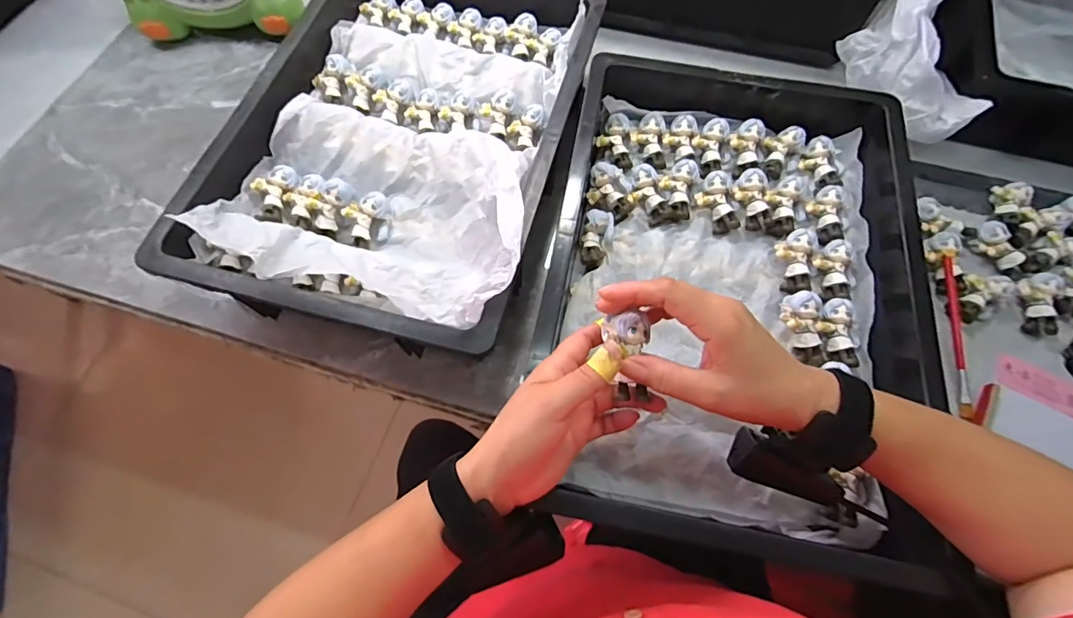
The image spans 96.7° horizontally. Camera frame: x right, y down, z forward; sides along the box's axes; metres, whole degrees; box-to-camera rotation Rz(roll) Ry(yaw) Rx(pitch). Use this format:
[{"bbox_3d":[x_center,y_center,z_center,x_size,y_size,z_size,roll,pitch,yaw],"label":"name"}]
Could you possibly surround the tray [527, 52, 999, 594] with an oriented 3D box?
[{"bbox_3d":[0.179,-0.034,0.445,0.325,0.072,0.470,10,67,4],"label":"tray"}]

